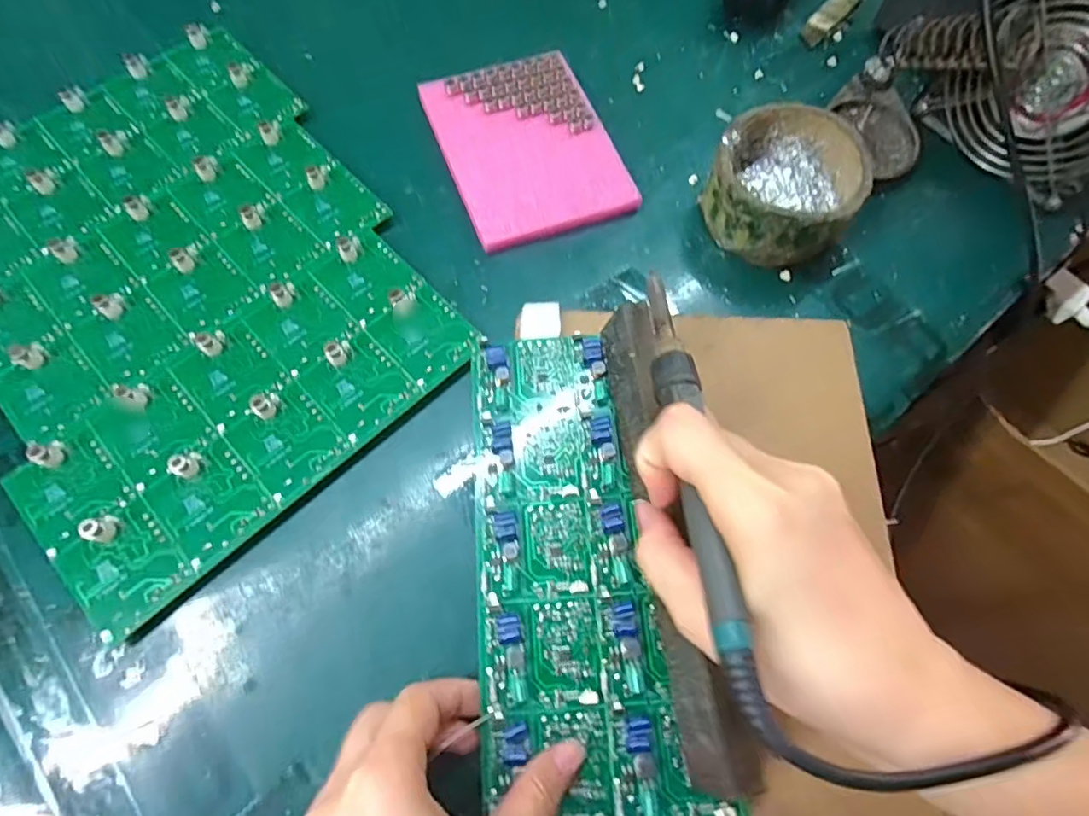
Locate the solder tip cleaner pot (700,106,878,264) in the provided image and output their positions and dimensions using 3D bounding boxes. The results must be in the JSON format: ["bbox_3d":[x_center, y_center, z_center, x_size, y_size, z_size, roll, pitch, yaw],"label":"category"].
[{"bbox_3d":[0.145,-0.138,0.355,0.085,0.045,0.088,1,68,-2],"label":"solder tip cleaner pot"}]

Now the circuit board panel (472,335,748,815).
[{"bbox_3d":[0.007,0.067,0.272,0.084,0.008,0.225,-8,68,-5],"label":"circuit board panel"}]

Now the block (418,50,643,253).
[{"bbox_3d":[-0.012,-0.172,0.378,0.102,0.018,0.136,-20,70,-10],"label":"block"}]

